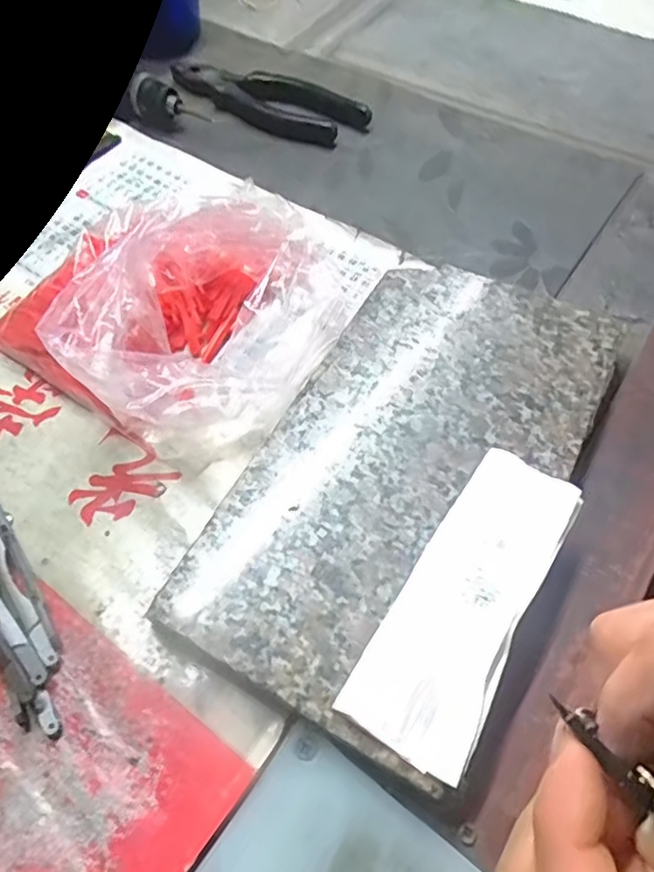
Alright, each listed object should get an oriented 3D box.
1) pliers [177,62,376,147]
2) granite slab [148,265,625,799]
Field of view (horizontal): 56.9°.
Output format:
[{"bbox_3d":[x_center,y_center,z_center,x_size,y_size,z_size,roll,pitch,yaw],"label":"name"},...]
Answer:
[{"bbox_3d":[-0.049,-0.258,0.463,0.160,0.014,0.051,29,64,19],"label":"pliers"},{"bbox_3d":[0.040,0.015,0.288,0.128,0.026,0.236,25,63,17],"label":"granite slab"}]

